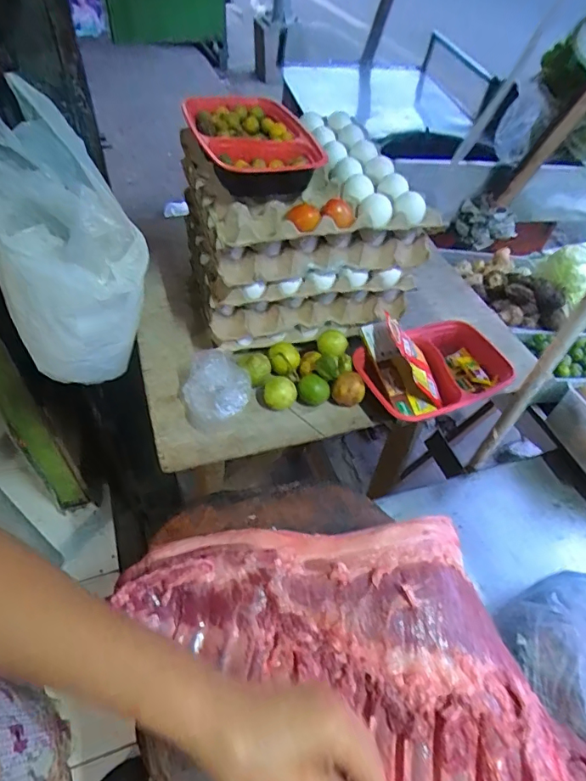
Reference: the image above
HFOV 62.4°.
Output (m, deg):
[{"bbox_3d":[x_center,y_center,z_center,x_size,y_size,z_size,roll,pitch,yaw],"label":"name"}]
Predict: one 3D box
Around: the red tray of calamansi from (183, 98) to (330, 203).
[{"bbox_3d":[-0.057,-0.326,0.639,0.133,0.053,0.218,-12,53,-14],"label":"red tray of calamansi"}]

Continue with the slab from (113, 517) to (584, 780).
[{"bbox_3d":[0.037,0.279,0.444,0.367,0.063,0.328,-4,51,-8],"label":"slab"}]

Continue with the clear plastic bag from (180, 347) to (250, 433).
[{"bbox_3d":[-0.099,-0.002,0.628,0.084,0.067,0.090,-13,53,-15],"label":"clear plastic bag"}]

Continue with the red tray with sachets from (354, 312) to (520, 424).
[{"bbox_3d":[0.206,-0.036,0.701,0.224,0.074,0.159,-17,54,-18],"label":"red tray with sachets"}]

